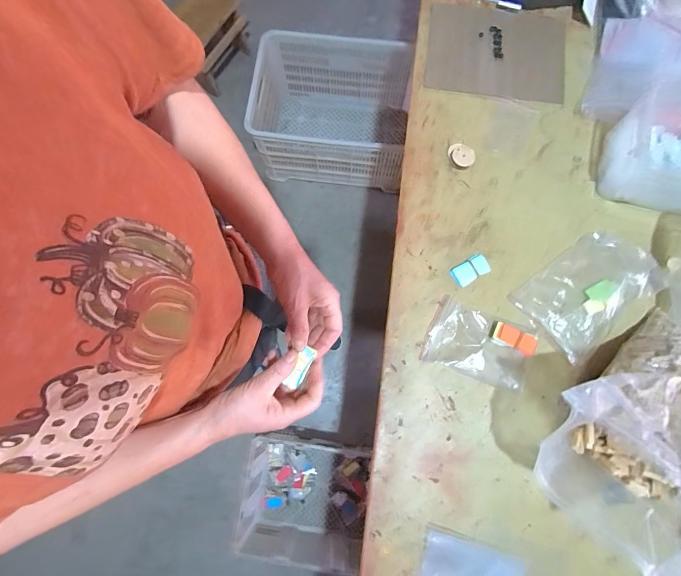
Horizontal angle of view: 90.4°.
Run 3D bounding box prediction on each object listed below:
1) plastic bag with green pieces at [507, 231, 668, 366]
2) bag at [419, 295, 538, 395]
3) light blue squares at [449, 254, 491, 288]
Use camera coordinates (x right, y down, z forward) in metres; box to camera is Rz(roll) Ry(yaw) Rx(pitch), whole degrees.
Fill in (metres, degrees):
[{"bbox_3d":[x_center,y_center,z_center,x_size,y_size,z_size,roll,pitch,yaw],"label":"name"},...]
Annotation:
[{"bbox_3d":[0.431,0.004,0.584,0.221,0.034,0.145,-36,81,-7],"label":"plastic bag with green pieces"},{"bbox_3d":[0.238,0.097,0.571,0.170,0.029,0.113,23,79,5],"label":"bag"},{"bbox_3d":[0.231,-0.031,0.605,0.064,0.015,0.039,-30,80,-6],"label":"light blue squares"}]

